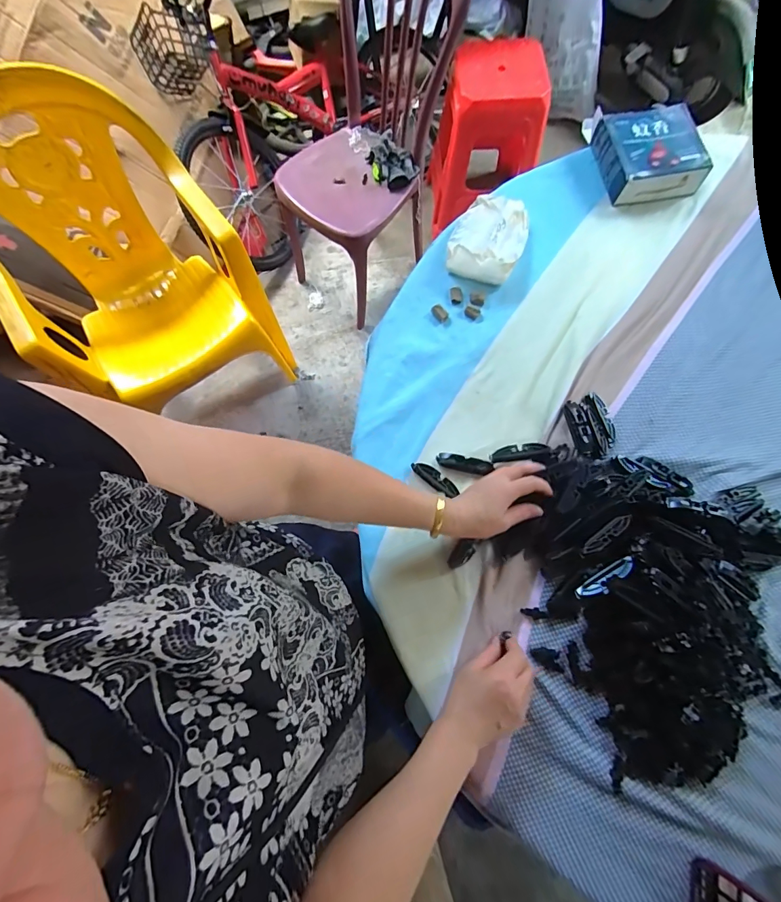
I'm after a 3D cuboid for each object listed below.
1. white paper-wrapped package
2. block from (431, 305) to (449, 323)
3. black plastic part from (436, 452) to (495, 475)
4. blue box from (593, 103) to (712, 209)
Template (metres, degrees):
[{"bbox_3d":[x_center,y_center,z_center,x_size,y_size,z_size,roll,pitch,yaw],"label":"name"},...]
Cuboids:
[{"bbox_3d":[0.154,-0.337,0.635,0.112,0.046,0.154,19,74,7],"label":"white paper-wrapped package"},{"bbox_3d":[0.075,-0.211,0.615,0.016,0.014,0.029,-40,76,-10],"label":"block"},{"bbox_3d":[0.099,0.017,0.545,0.072,0.014,0.019,16,74,6],"label":"black plastic part"},{"bbox_3d":[0.429,-0.489,0.672,0.153,0.053,0.149,-7,73,-1],"label":"blue box"}]

